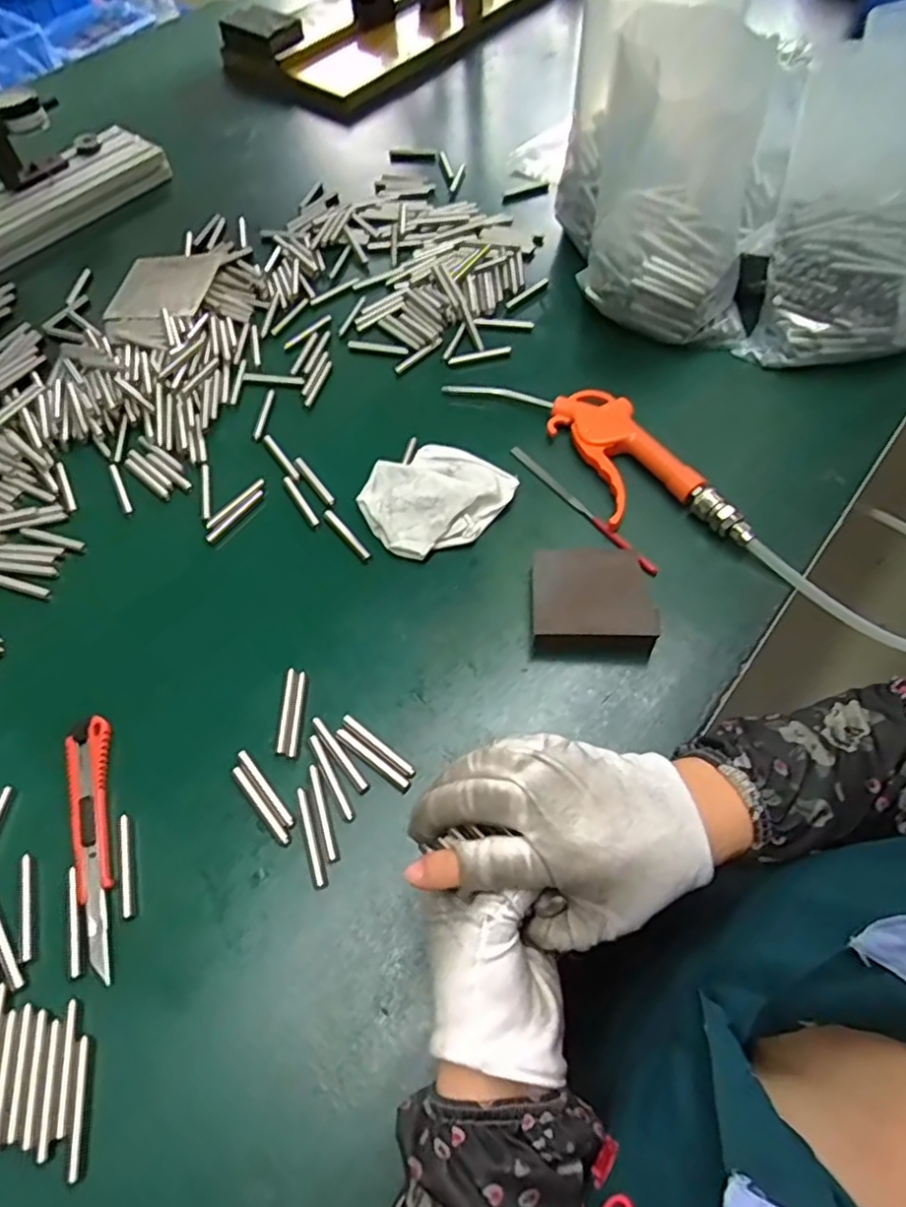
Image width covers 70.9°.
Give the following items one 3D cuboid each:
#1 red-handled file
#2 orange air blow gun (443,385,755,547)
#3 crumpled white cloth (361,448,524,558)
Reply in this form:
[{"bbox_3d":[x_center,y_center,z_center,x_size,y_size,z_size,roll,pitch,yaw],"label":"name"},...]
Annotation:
[{"bbox_3d":[0.098,-0.076,0.492,0.010,0.006,0.157,-32,64,-16],"label":"red-handled file"},{"bbox_3d":[0.115,-0.126,0.508,0.085,0.021,0.261,-33,64,-16],"label":"orange air blow gun"},{"bbox_3d":[-0.012,-0.085,0.489,0.109,0.031,0.081,-28,63,-14],"label":"crumpled white cloth"}]

